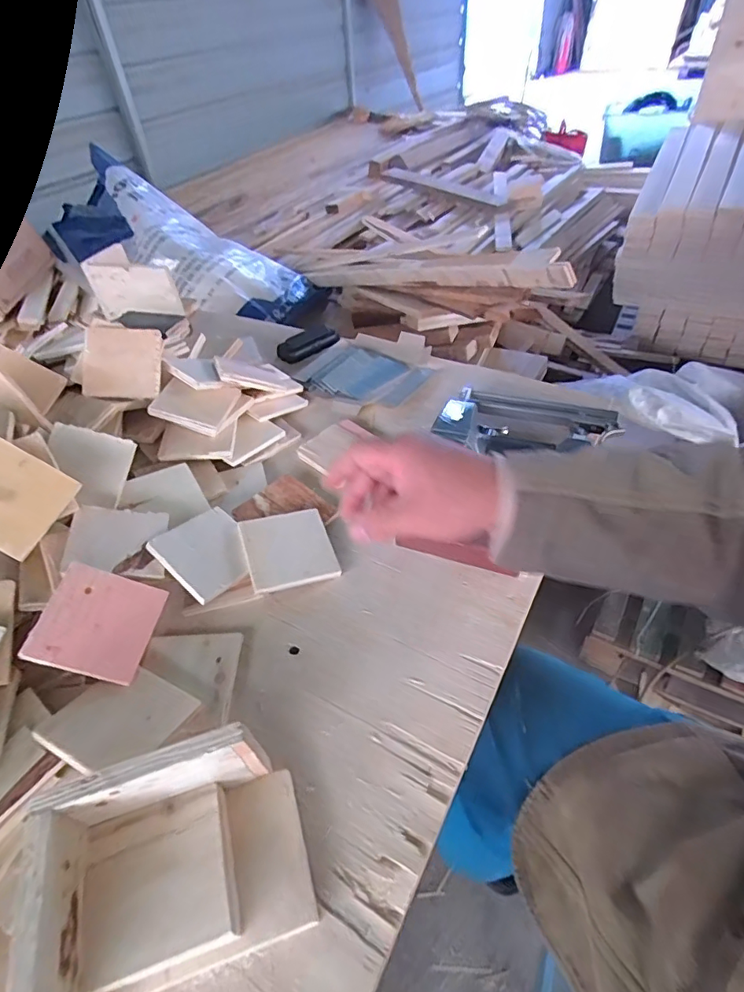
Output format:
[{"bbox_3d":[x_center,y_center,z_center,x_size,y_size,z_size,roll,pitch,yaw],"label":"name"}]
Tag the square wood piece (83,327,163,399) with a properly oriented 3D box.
[{"bbox_3d":[-0.333,-0.179,0.684,0.096,0.015,0.093,-1,88,-14],"label":"square wood piece"}]

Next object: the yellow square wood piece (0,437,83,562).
[{"bbox_3d":[-0.369,0.001,0.520,0.096,0.005,0.094,32,75,-7],"label":"yellow square wood piece"}]

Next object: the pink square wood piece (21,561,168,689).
[{"bbox_3d":[-0.253,0.118,0.478,0.094,0.006,0.093,26,54,-19],"label":"pink square wood piece"}]

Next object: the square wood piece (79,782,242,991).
[{"bbox_3d":[-0.147,0.265,0.355,0.096,0.013,0.094,-13,50,-13],"label":"square wood piece"}]

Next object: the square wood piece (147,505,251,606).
[{"bbox_3d":[-0.176,0.058,0.553,0.093,0.008,0.088,38,50,18],"label":"square wood piece"}]

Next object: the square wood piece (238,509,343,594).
[{"bbox_3d":[-0.092,0.058,0.565,0.093,0.005,0.086,-10,60,-20],"label":"square wood piece"}]

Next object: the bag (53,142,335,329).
[{"bbox_3d":[-0.592,-0.768,1.539,0.906,0.198,0.392,30,53,9],"label":"bag"}]

